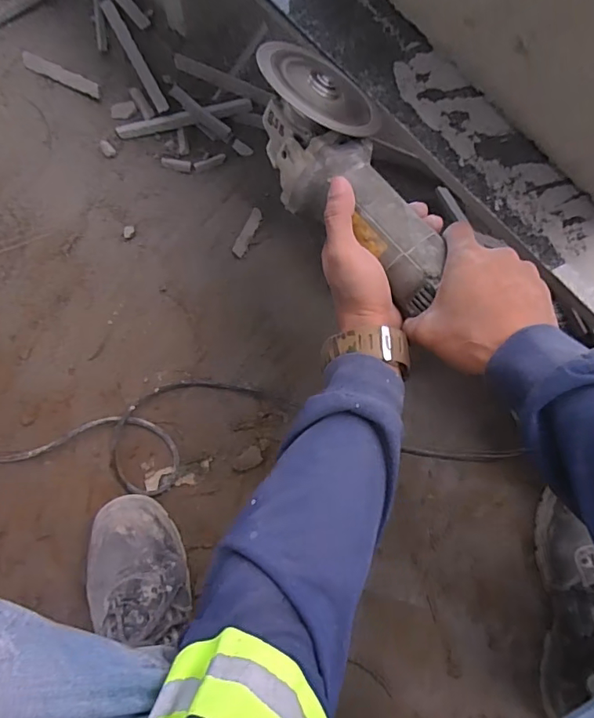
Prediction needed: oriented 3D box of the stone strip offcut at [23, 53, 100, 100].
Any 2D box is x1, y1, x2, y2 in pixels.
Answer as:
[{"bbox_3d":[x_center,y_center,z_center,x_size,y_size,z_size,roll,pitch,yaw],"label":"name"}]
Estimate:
[{"bbox_3d":[-0.324,-0.388,0.674,0.123,0.006,0.022,27,81,2],"label":"stone strip offcut"}]

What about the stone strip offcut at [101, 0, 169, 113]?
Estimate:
[{"bbox_3d":[-0.223,-0.417,0.677,0.017,0.007,0.184,-28,83,-6],"label":"stone strip offcut"}]

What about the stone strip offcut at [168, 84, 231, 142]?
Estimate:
[{"bbox_3d":[-0.133,-0.335,0.668,0.101,0.012,0.021,39,82,4],"label":"stone strip offcut"}]

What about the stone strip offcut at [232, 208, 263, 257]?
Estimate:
[{"bbox_3d":[-0.065,-0.169,0.656,0.016,0.007,0.071,25,81,2],"label":"stone strip offcut"}]

